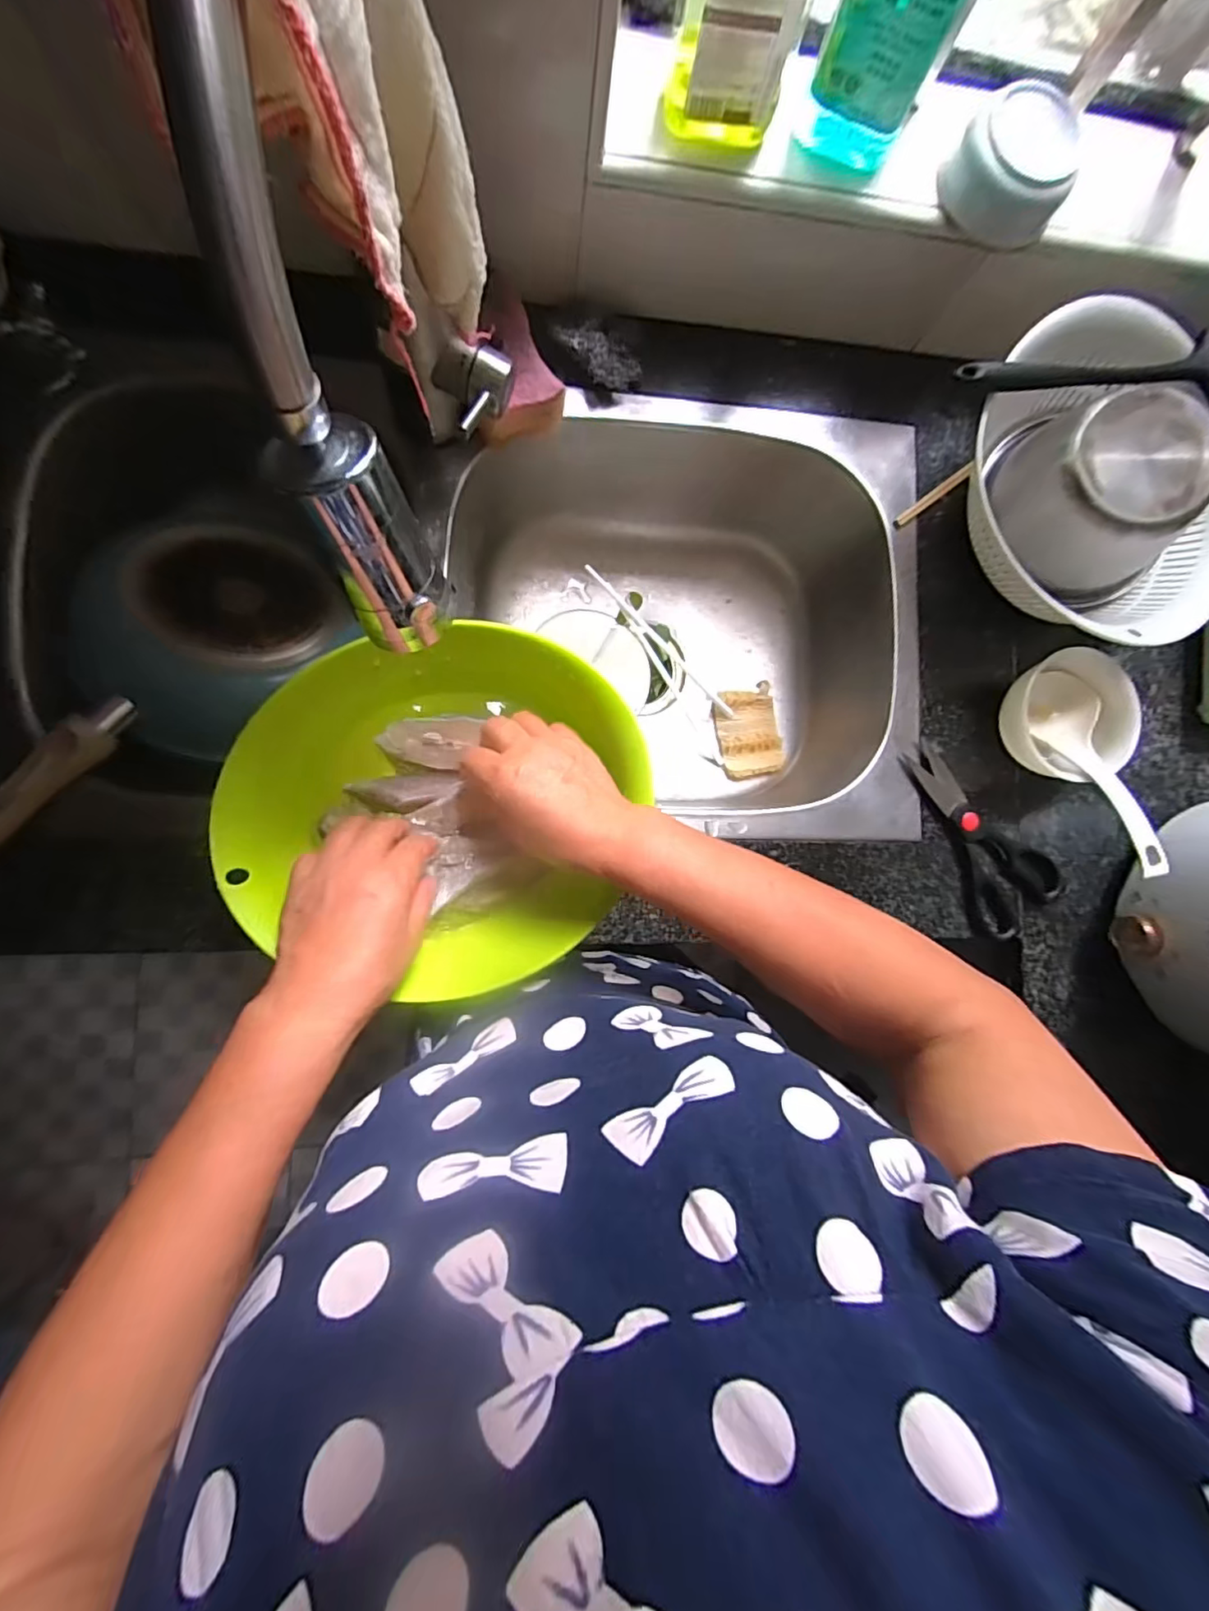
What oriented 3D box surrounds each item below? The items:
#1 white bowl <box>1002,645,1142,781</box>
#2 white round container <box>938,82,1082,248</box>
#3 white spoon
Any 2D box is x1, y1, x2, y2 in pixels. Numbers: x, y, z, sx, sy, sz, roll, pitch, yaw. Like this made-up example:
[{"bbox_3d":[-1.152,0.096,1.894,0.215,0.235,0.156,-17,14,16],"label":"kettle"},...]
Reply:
[{"bbox_3d":[0.424,-0.083,0.533,0.125,0.062,0.110,-19,90,-8],"label":"white bowl"},{"bbox_3d":[0.314,-0.498,0.442,0.084,0.044,0.081,0,87,-7],"label":"white round container"},{"bbox_3d":[0.440,-0.035,0.508,0.042,0.034,0.199,-1,60,-7],"label":"white spoon"}]

